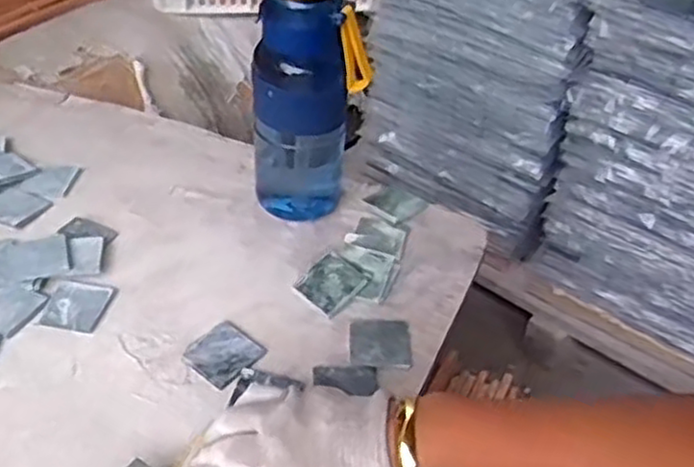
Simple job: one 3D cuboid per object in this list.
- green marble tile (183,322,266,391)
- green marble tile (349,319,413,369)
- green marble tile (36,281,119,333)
[{"bbox_3d":[-0.099,0.096,0.585,0.051,0.008,0.050,29,47,26],"label":"green marble tile"},{"bbox_3d":[0.028,0.089,0.602,0.051,0.006,0.054,1,41,-3],"label":"green marble tile"},{"bbox_3d":[-0.229,0.059,0.617,0.050,0.007,0.050,9,41,6],"label":"green marble tile"}]

